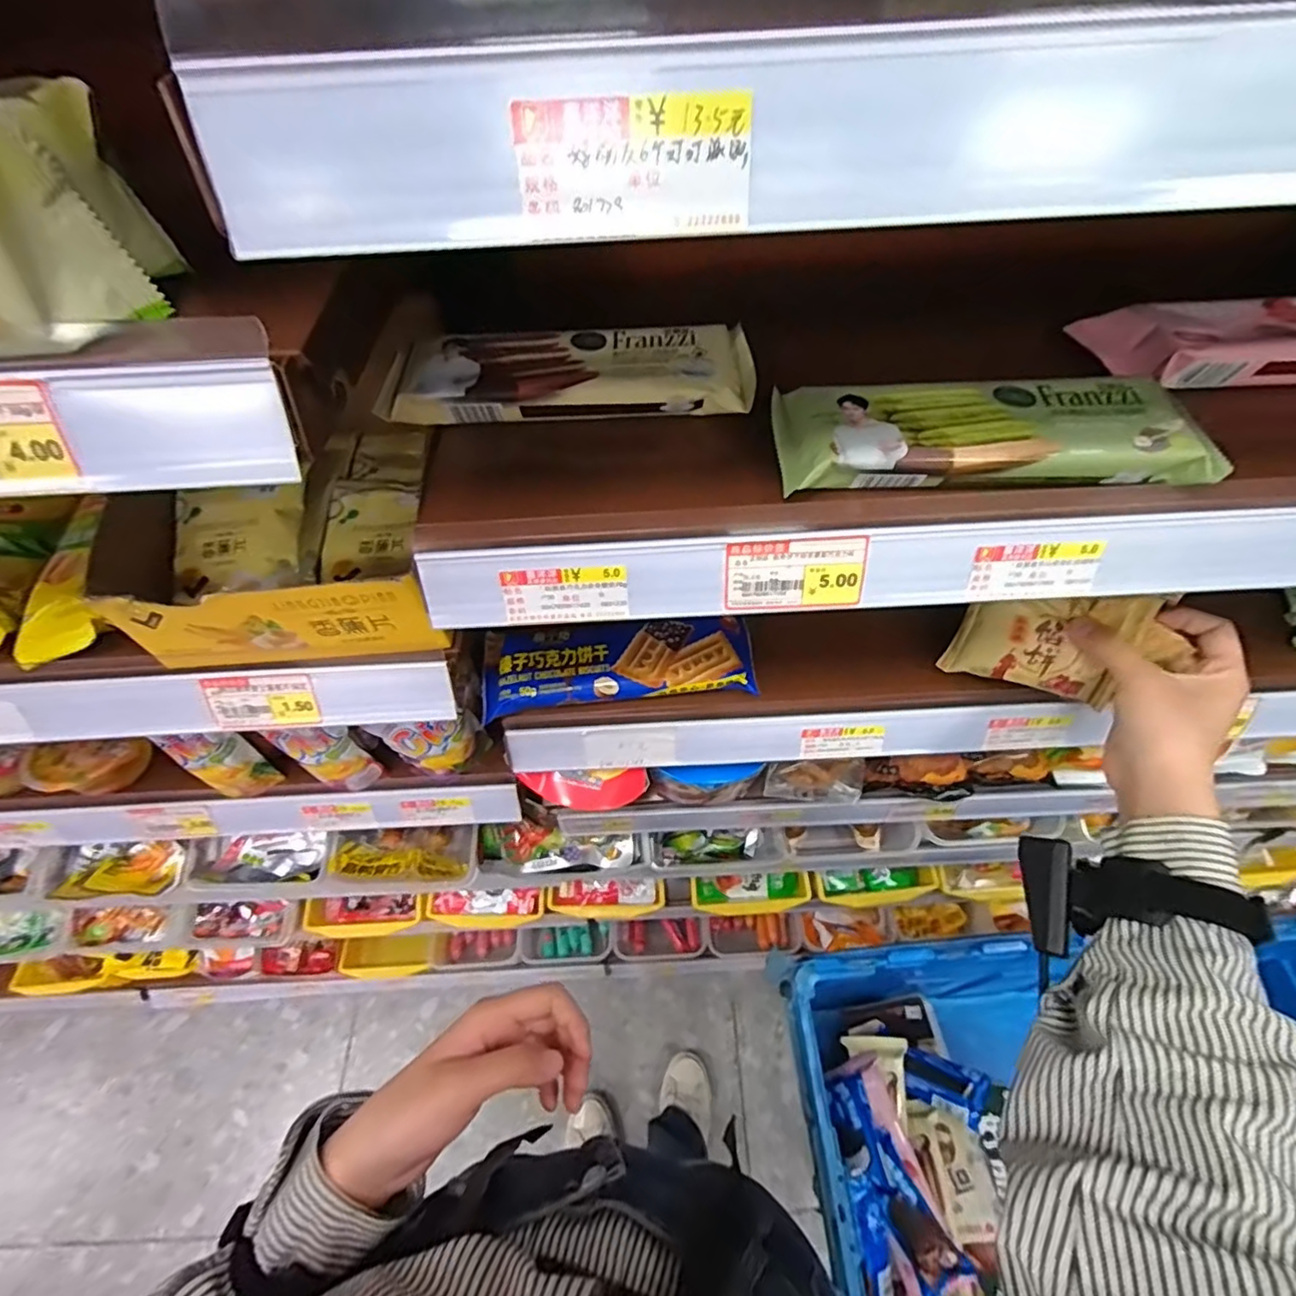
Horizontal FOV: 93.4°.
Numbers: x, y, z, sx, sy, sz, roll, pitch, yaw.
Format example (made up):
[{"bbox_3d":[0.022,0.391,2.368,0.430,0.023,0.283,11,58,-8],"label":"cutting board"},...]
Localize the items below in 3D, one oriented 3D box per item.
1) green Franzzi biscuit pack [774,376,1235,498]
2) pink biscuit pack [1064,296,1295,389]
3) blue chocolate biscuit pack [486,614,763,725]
[{"bbox_3d":[0.167,-0.107,0.307,0.197,0.021,0.063,0,57,2],"label":"green Franzzi biscuit pack"},{"bbox_3d":[0.359,-0.176,0.347,0.197,0.021,0.059,-2,57,1],"label":"pink biscuit pack"},{"bbox_3d":[-0.022,0.011,0.471,0.207,0.019,0.062,-6,57,-2],"label":"blue chocolate biscuit pack"}]

